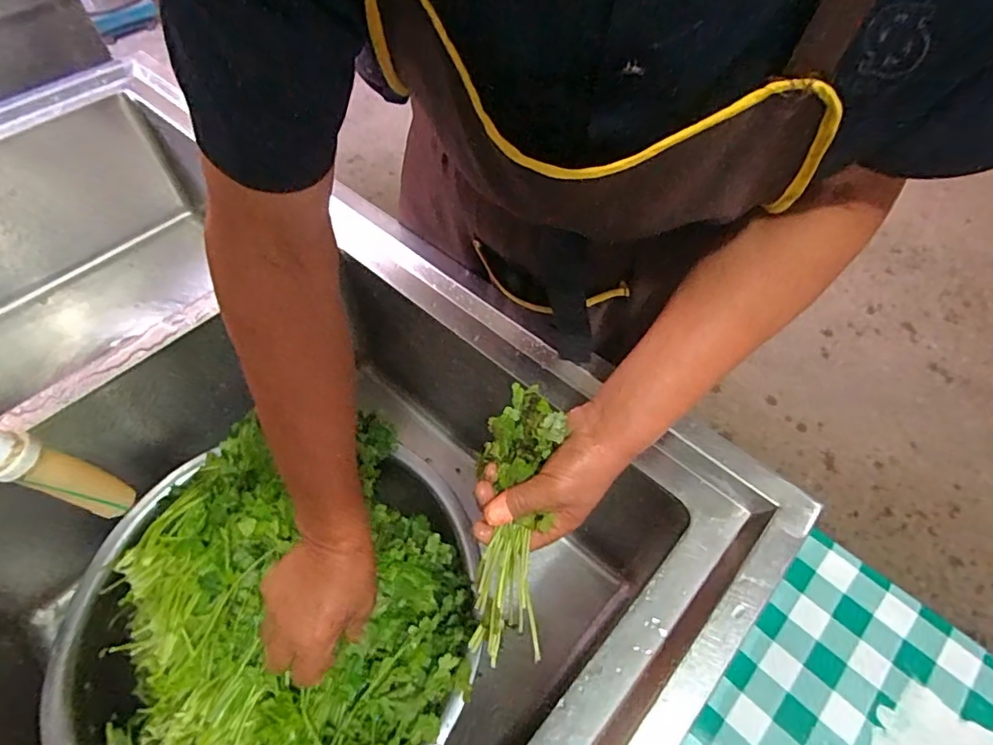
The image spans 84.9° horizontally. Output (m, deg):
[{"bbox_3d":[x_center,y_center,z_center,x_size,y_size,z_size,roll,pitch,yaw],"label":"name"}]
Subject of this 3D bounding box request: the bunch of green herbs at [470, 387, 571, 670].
[{"bbox_3d":[0.014,0.117,0.458,0.064,0.077,0.222,8,79,6],"label":"bunch of green herbs"}]

